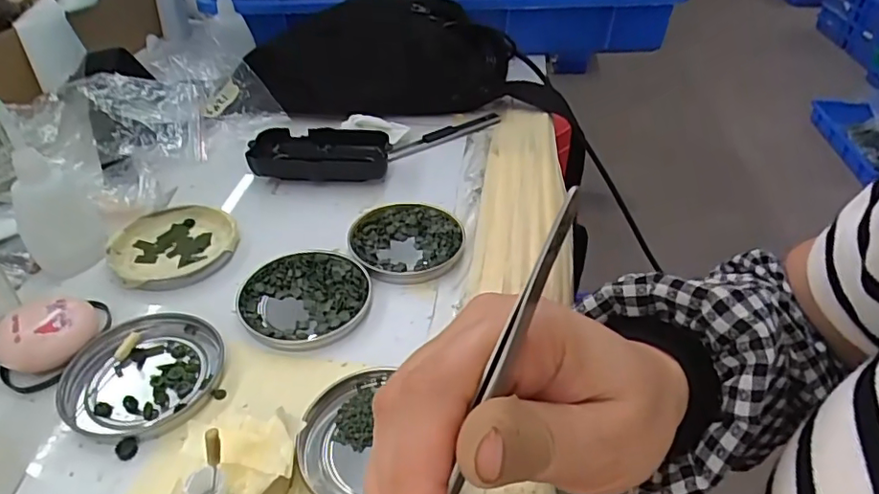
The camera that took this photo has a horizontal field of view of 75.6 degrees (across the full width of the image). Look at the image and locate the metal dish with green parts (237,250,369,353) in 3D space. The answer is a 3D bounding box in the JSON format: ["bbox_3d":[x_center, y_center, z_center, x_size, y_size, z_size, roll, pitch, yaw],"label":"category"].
[{"bbox_3d":[-0.082,0.031,0.348,0.077,0.009,0.077,0,40,0],"label":"metal dish with green parts"}]

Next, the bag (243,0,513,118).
[{"bbox_3d":[-0.058,-0.184,0.542,0.243,0.093,0.073,-1,40,-2],"label":"bag"}]

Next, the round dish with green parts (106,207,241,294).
[{"bbox_3d":[-0.181,-0.001,0.387,0.078,0.013,0.074,0,40,0],"label":"round dish with green parts"}]

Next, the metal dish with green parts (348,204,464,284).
[{"bbox_3d":[-0.023,-0.006,0.392,0.076,0.007,0.077,0,40,0],"label":"metal dish with green parts"}]

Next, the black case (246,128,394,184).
[{"bbox_3d":[-0.098,-0.076,0.464,0.110,0.023,0.048,-2,40,-4],"label":"black case"}]

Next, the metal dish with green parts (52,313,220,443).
[{"bbox_3d":[-0.160,0.068,0.304,0.074,0.009,0.078,11,41,12],"label":"metal dish with green parts"}]

